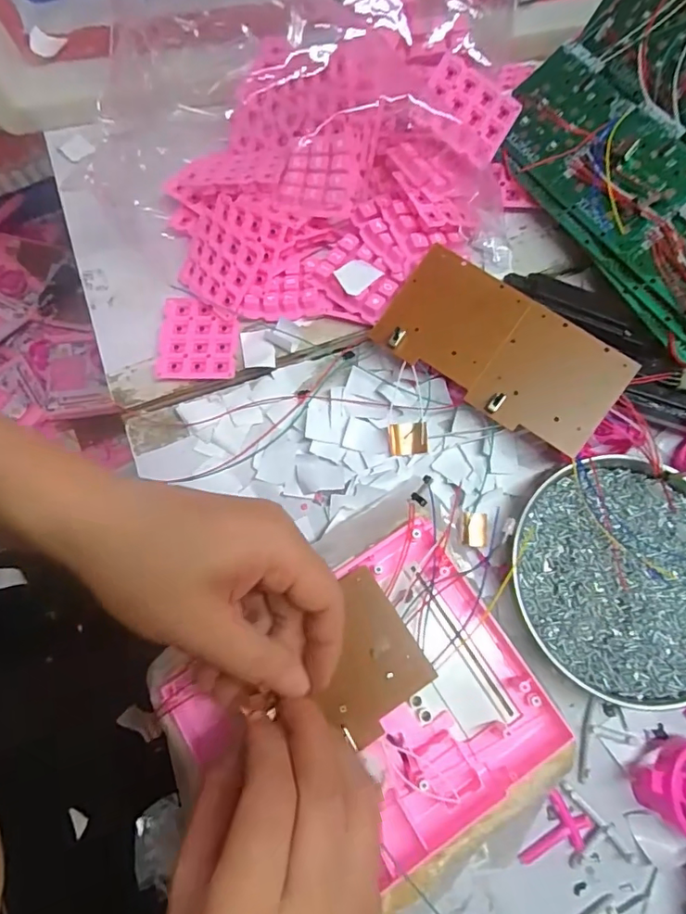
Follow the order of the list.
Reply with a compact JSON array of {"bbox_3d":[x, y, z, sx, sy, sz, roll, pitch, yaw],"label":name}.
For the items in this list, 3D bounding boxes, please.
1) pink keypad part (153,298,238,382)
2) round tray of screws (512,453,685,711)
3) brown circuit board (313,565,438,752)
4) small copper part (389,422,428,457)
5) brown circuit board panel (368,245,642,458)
[{"bbox_3d":[-0.095,-0.077,0.342,0.051,0.010,0.057,1,74,1],"label":"pink keypad part"},{"bbox_3d":[0.169,0.068,0.303,0.129,0.019,0.135,0,74,1],"label":"round tray of screws"},{"bbox_3d":[0.009,0.103,0.270,0.056,0.004,0.071,-33,76,-7],"label":"brown circuit board"},{"bbox_3d":[0.042,-0.011,0.335,0.024,0.007,0.019,-6,74,0],"label":"small copper part"},{"bbox_3d":[0.096,-0.066,0.319,0.144,0.016,0.071,32,77,10],"label":"brown circuit board panel"}]

